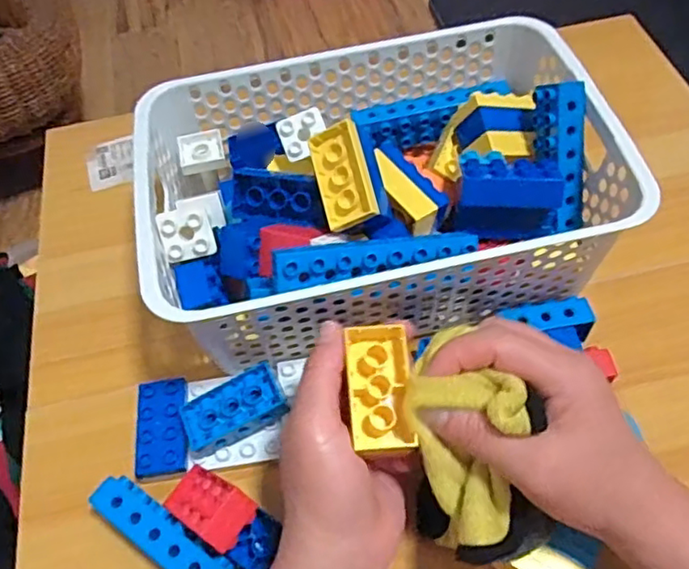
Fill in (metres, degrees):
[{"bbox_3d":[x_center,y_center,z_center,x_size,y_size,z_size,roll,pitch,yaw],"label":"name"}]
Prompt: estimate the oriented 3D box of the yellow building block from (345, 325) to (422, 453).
[{"bbox_3d":[0.019,0.052,0.326,0.031,0.019,0.066,-5,67,0],"label":"yellow building block"}]

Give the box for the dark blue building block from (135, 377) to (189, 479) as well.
[{"bbox_3d":[-0.120,0.093,0.413,0.033,0.012,0.060,-9,56,-3],"label":"dark blue building block"}]

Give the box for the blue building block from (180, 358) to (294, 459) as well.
[{"bbox_3d":[-0.071,0.081,0.406,0.064,0.026,0.035,-21,57,-11],"label":"blue building block"}]

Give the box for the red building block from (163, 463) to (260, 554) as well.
[{"bbox_3d":[-0.080,0.130,0.371,0.063,0.020,0.031,10,50,48],"label":"red building block"}]

